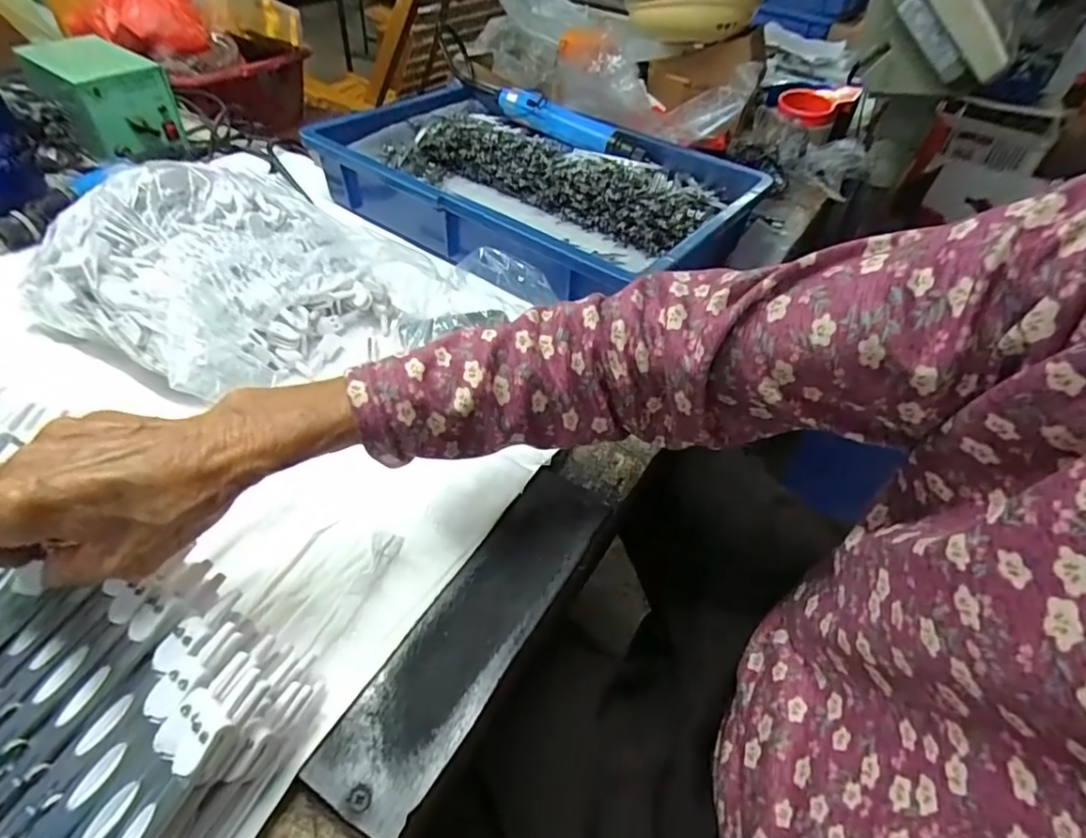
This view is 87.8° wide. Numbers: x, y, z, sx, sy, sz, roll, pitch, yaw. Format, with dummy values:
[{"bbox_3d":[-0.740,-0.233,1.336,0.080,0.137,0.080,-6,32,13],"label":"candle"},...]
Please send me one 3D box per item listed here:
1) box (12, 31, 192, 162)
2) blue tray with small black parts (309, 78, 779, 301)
[{"bbox_3d":[-0.533,-0.395,0.686,0.165,0.084,0.094,30,51,22],"label":"box"},{"bbox_3d":[-0.019,-0.256,0.624,0.438,0.084,0.293,29,51,21],"label":"blue tray with small black parts"}]

